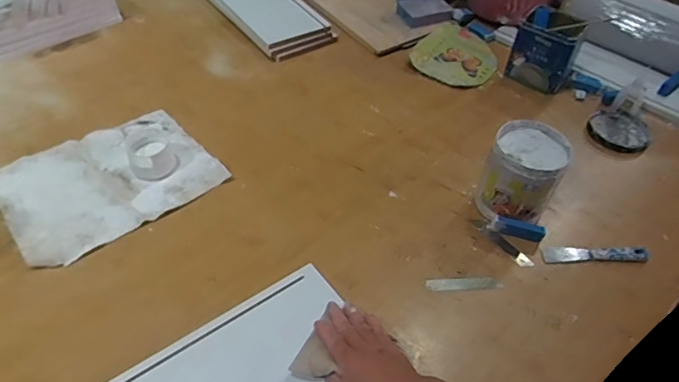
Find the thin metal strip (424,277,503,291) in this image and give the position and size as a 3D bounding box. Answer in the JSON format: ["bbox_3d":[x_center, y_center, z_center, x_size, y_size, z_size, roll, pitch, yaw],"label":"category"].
[{"bbox_3d":[0.158,0.118,0.636,0.096,0.004,0.018,0,48,-5],"label":"thin metal strip"}]

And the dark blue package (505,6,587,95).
[{"bbox_3d":[0.380,-0.262,0.926,0.109,0.106,0.106,21,50,13],"label":"dark blue package"}]

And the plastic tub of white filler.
[{"bbox_3d":[0.247,-0.023,0.688,0.097,0.110,0.102,20,50,12],"label":"plastic tub of white filler"}]

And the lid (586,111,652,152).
[{"bbox_3d":[0.473,-0.104,0.846,0.102,0.008,0.098,15,49,8],"label":"lid"}]

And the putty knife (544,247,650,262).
[{"bbox_3d":[0.346,0.084,0.673,0.139,0.007,0.021,2,48,-3],"label":"putty knife"}]

